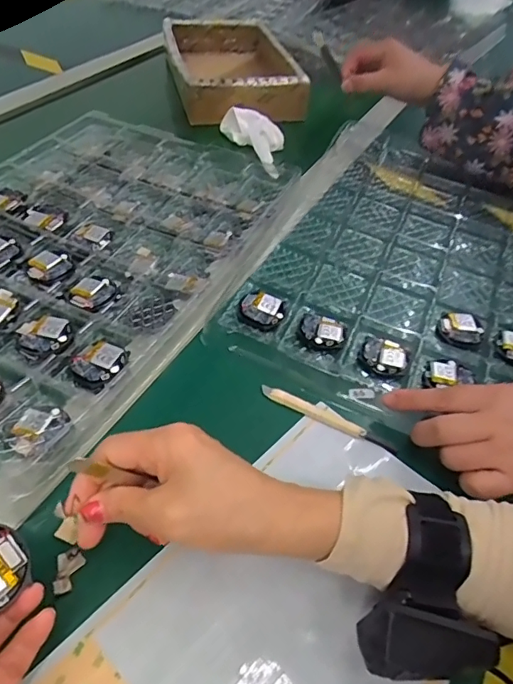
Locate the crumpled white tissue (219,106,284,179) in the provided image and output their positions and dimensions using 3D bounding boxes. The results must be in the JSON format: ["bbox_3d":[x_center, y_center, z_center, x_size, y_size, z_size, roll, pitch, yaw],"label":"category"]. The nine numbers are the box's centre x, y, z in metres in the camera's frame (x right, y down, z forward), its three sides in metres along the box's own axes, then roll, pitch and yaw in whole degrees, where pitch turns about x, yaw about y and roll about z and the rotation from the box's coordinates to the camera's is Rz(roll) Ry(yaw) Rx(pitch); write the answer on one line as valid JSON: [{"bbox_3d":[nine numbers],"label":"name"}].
[{"bbox_3d":[0.005,-0.272,0.673,0.052,0.031,0.135,-20,54,-23],"label":"crumpled white tissue"}]

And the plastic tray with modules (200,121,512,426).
[{"bbox_3d":[0.172,-0.088,0.533,0.305,0.022,0.427,24,50,14],"label":"plastic tray with modules"}]

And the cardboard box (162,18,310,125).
[{"bbox_3d":[-0.039,-0.421,0.801,0.188,0.080,0.279,-7,48,-12],"label":"cardboard box"}]

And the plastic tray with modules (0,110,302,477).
[{"bbox_3d":[-0.183,-0.100,0.482,0.302,0.028,0.445,23,50,14],"label":"plastic tray with modules"}]

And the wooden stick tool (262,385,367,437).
[{"bbox_3d":[0.044,0.053,0.397,0.087,0.004,0.009,23,50,13],"label":"wooden stick tool"}]

